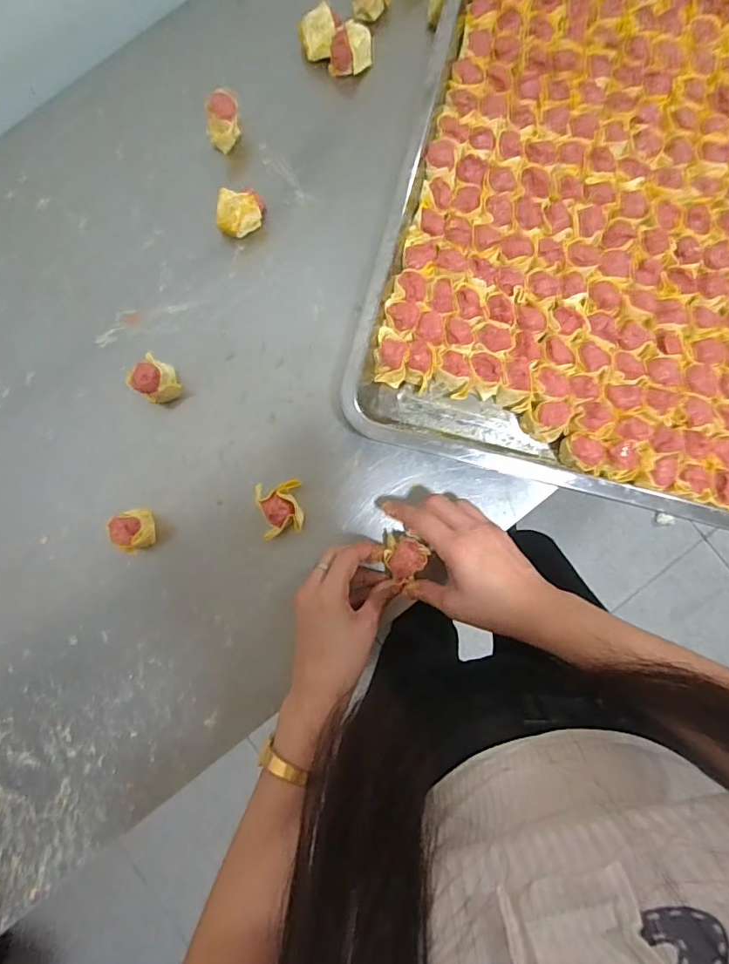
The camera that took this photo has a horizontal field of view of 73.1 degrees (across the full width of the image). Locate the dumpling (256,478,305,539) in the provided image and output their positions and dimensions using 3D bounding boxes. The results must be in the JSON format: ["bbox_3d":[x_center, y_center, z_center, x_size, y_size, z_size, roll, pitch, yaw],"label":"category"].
[{"bbox_3d":[-0.073,0.024,0.434,0.036,0.035,0.046,-12,86,2],"label":"dumpling"}]

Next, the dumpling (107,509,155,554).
[{"bbox_3d":[-0.205,0.043,0.435,0.033,0.039,0.035,-22,86,1],"label":"dumpling"}]

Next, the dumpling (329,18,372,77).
[{"bbox_3d":[-0.013,-0.415,0.476,0.042,0.037,0.031,-7,86,2],"label":"dumpling"}]

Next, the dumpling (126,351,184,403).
[{"bbox_3d":[-0.189,-0.092,0.447,0.036,0.038,0.034,0,86,2],"label":"dumpling"}]

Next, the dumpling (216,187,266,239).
[{"bbox_3d":[-0.118,-0.250,0.464,0.043,0.027,0.040,1,86,2],"label":"dumpling"}]

